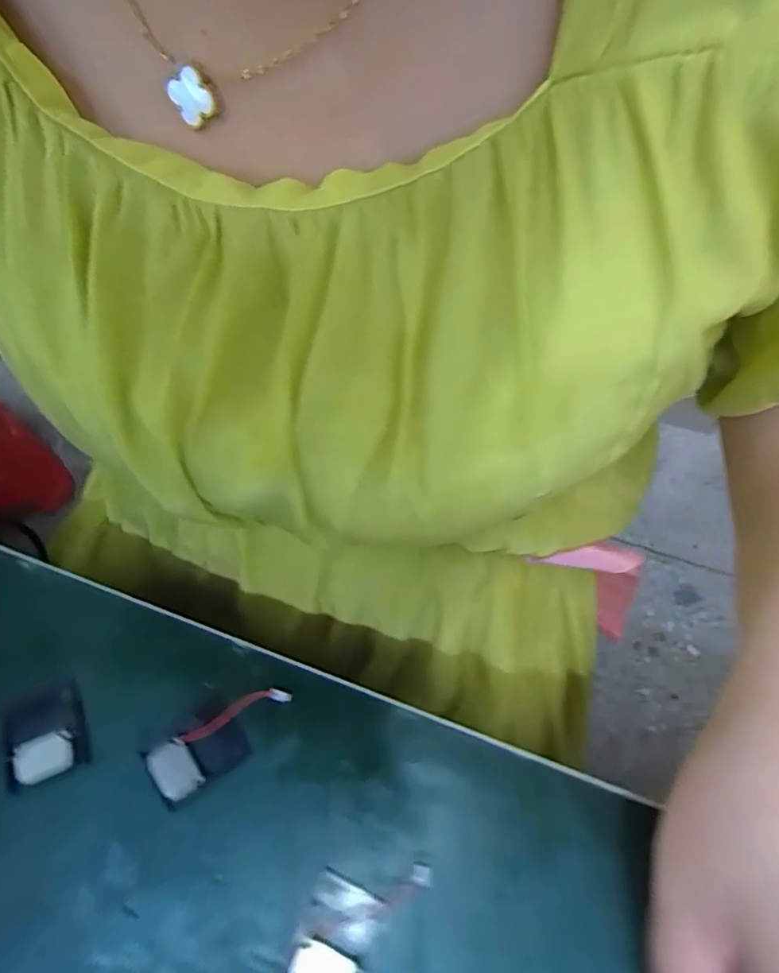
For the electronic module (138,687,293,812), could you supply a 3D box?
[{"bbox_3d":[-0.059,0.089,0.193,0.051,0.006,0.021,-28,65,-16],"label":"electronic module"}]

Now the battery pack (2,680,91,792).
[{"bbox_3d":[-0.123,0.088,0.193,0.027,0.004,0.030,-20,63,-12],"label":"battery pack"}]

